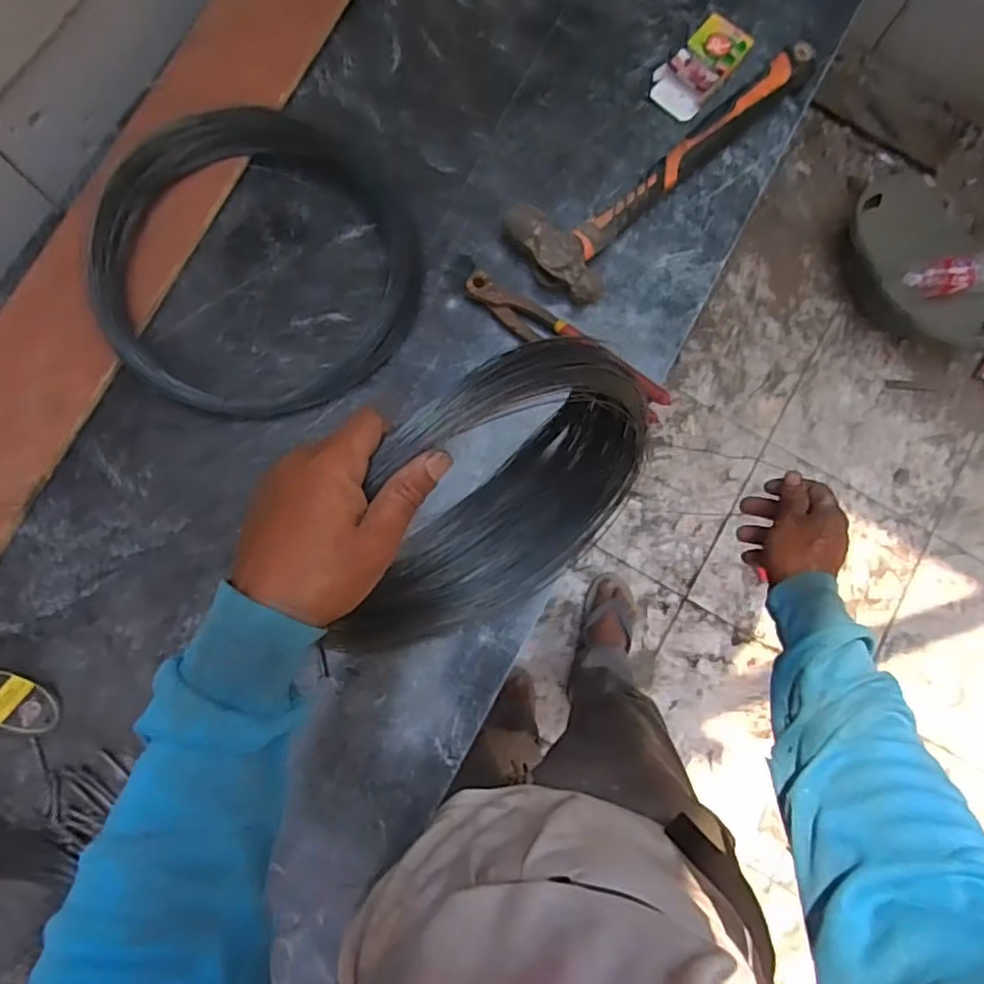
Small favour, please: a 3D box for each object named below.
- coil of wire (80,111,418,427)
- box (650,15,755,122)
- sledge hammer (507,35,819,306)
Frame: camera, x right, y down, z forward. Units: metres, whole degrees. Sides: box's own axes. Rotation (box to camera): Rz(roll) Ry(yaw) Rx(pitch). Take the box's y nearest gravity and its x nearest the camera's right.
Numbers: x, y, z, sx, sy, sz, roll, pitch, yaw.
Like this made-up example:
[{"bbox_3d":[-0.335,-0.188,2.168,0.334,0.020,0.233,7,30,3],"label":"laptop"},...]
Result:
[{"bbox_3d":[-0.214,-0.228,0.620,0.290,0.053,0.311,0,79,-1],"label":"coil of wire"},{"bbox_3d":[0.216,-0.442,0.684,0.061,0.023,0.108,43,81,6],"label":"box"},{"bbox_3d":[0.171,-0.336,0.656,0.112,0.035,0.351,44,82,7],"label":"sledge hammer"}]

